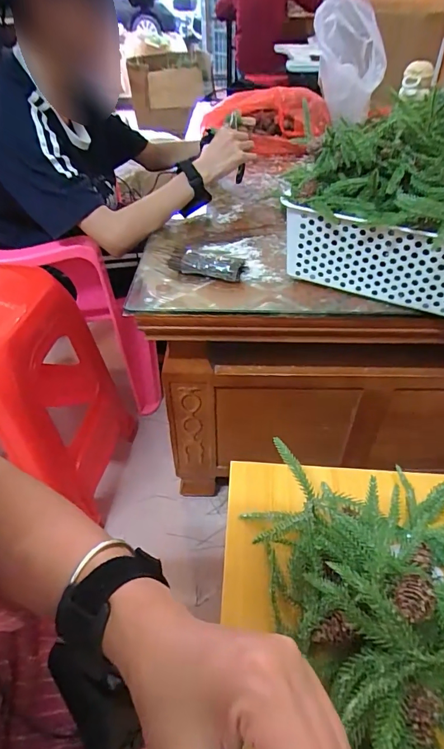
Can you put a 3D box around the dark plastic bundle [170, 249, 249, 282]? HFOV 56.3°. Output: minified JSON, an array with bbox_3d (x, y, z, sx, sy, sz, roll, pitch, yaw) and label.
[{"bbox_3d":[-0.024,-0.165,0.633,0.115,0.034,0.025,12,44,13],"label":"dark plastic bundle"}]

